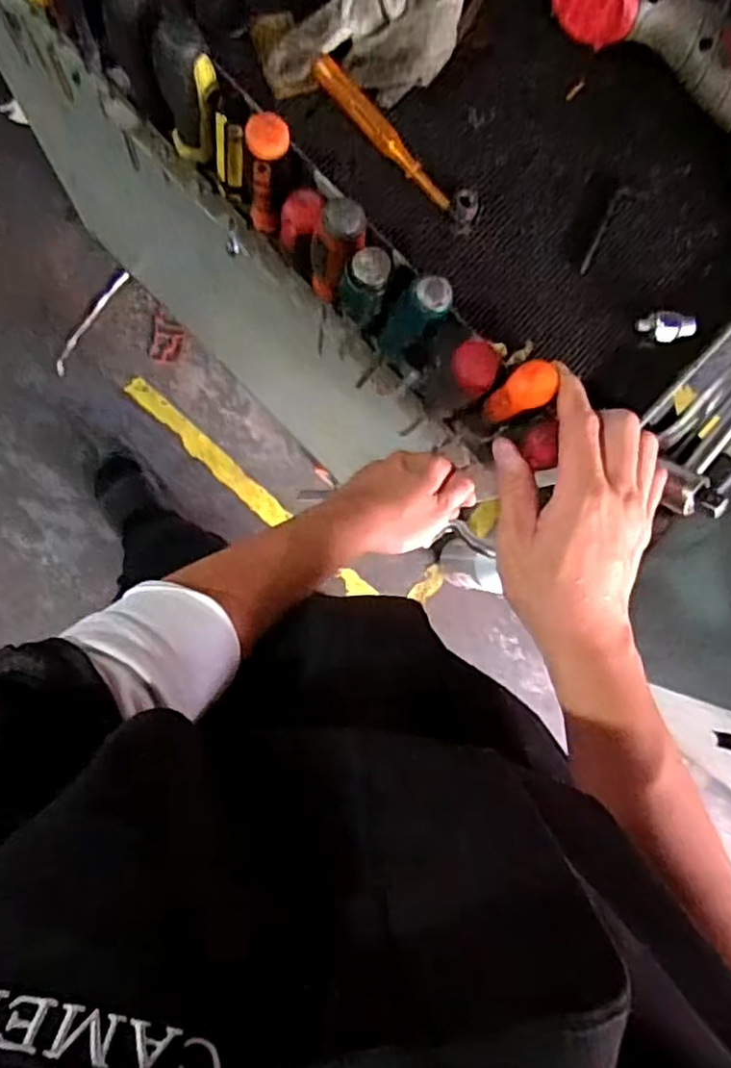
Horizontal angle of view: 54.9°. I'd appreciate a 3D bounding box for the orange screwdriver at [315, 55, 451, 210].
[{"bbox_3d":[0.012,-0.240,0.423,0.110,0.008,0.014,45,82,-6],"label":"orange screwdriver"}]

